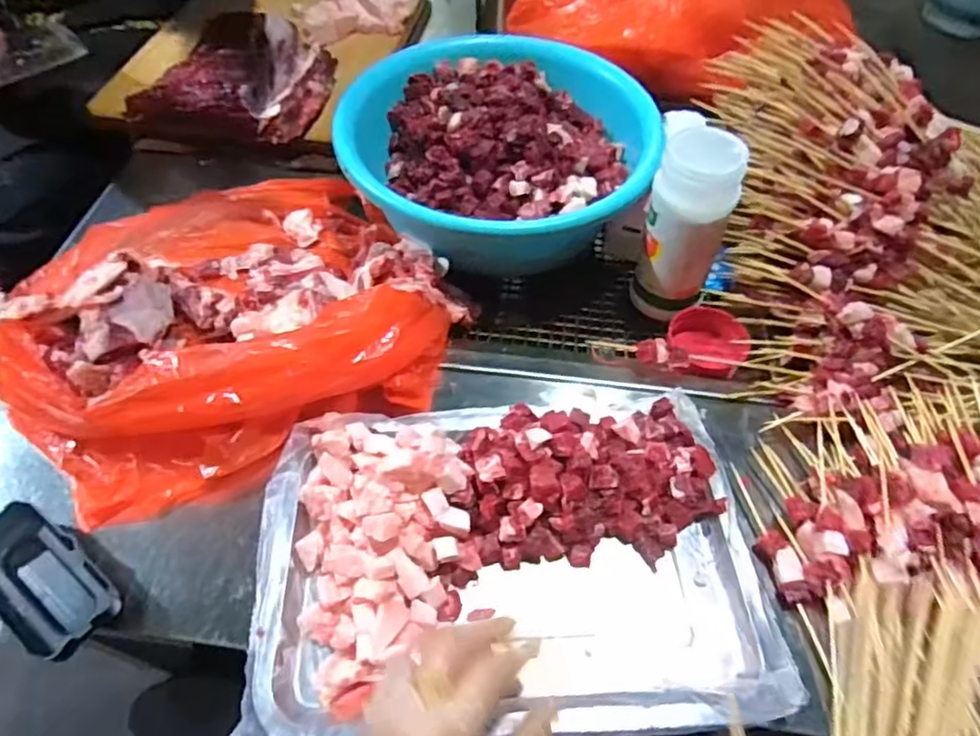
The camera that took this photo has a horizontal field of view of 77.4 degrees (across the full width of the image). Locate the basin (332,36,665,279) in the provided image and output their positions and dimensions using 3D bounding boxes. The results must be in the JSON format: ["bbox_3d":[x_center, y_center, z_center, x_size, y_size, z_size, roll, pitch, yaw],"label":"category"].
[{"bbox_3d":[0.006,-0.208,0.574,0.279,0.088,0.235,20,57,14],"label":"basin"}]

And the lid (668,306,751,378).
[{"bbox_3d":[0.187,-0.026,0.525,0.066,0.020,0.053,38,63,24],"label":"lid"}]

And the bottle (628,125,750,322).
[{"bbox_3d":[0.159,-0.112,0.504,0.063,0.152,0.059,16,56,12],"label":"bottle"}]

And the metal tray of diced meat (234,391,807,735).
[{"bbox_3d":[0.009,0.113,0.391,0.311,0.048,0.218,-6,55,-3],"label":"metal tray of diced meat"}]

